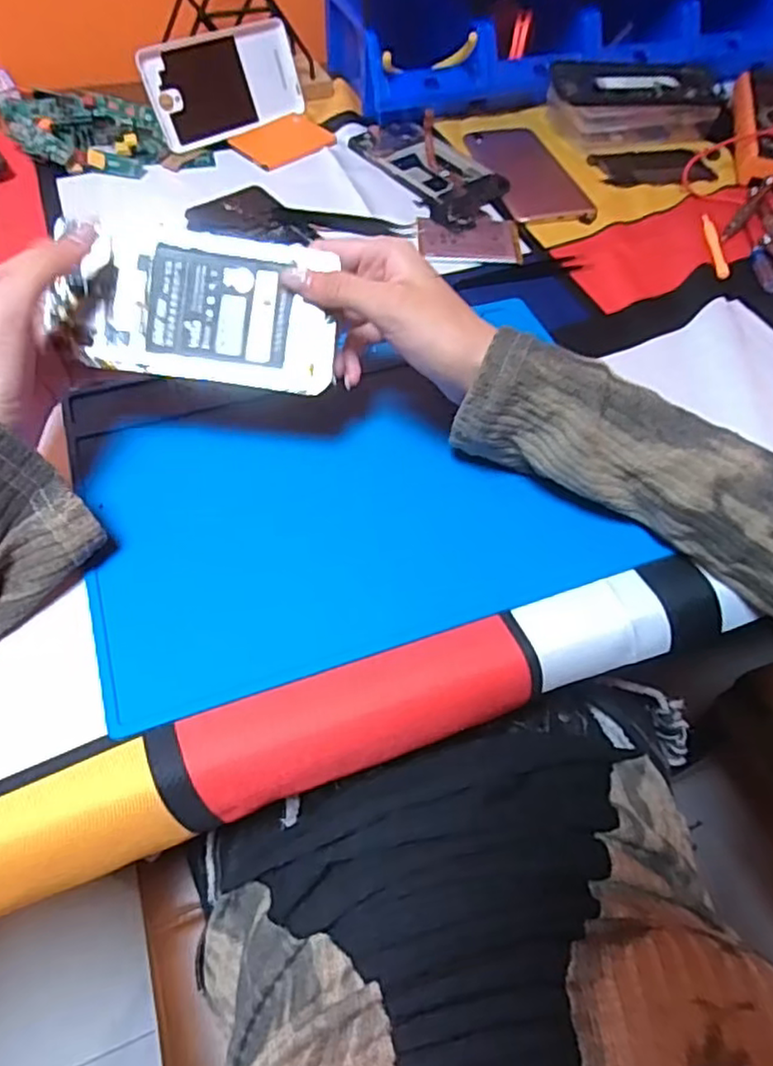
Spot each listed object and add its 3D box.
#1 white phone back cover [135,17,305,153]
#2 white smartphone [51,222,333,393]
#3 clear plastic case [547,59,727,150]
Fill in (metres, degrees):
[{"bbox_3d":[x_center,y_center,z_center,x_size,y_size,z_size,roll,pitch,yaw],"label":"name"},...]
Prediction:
[{"bbox_3d":[-0.141,-0.399,0.579,0.146,0.077,0.010,-35,32,-25],"label":"white phone back cover"},{"bbox_3d":[-0.093,-0.115,0.330,0.133,0.007,0.073,7,93,-5],"label":"white smartphone"},{"bbox_3d":[0.237,-0.417,0.623,0.167,0.041,0.097,-7,56,-7],"label":"clear plastic case"}]

